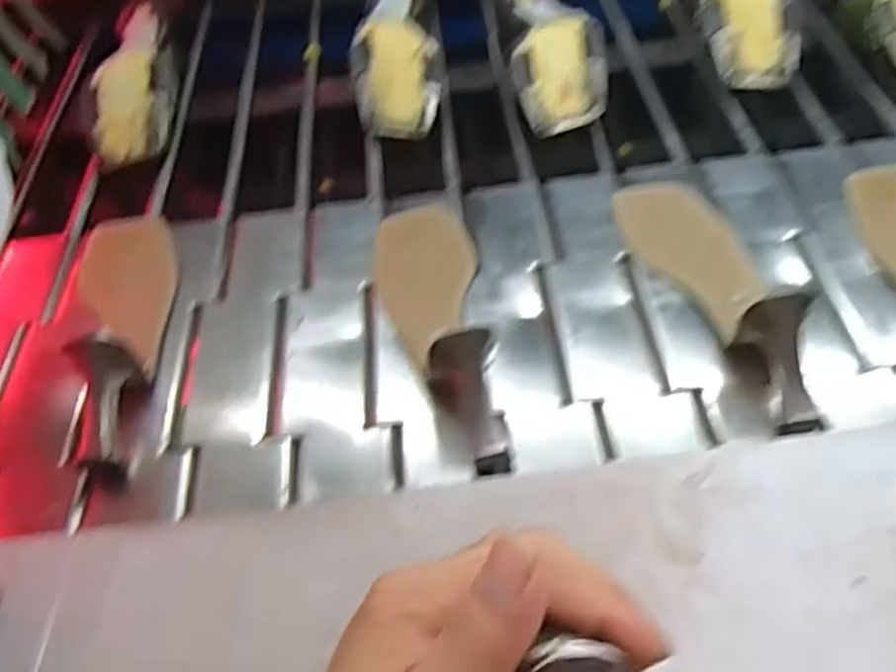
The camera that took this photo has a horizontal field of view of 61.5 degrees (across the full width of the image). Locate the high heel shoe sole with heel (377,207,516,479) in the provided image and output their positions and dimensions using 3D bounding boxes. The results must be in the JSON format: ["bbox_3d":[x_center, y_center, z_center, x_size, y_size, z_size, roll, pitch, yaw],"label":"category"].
[{"bbox_3d":[-0.013,-0.025,0.509,0.071,0.057,0.241,-8,50,0],"label":"high heel shoe sole with heel"}]

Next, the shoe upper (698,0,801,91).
[{"bbox_3d":[0.275,-0.319,0.720,0.080,0.071,0.209,0,51,6],"label":"shoe upper"}]

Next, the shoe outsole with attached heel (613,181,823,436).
[{"bbox_3d":[0.190,-0.048,0.507,0.066,0.060,0.235,-18,51,-9],"label":"shoe outsole with attached heel"}]

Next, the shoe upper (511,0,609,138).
[{"bbox_3d":[0.096,-0.264,0.692,0.079,0.065,0.200,-4,51,3],"label":"shoe upper"}]

